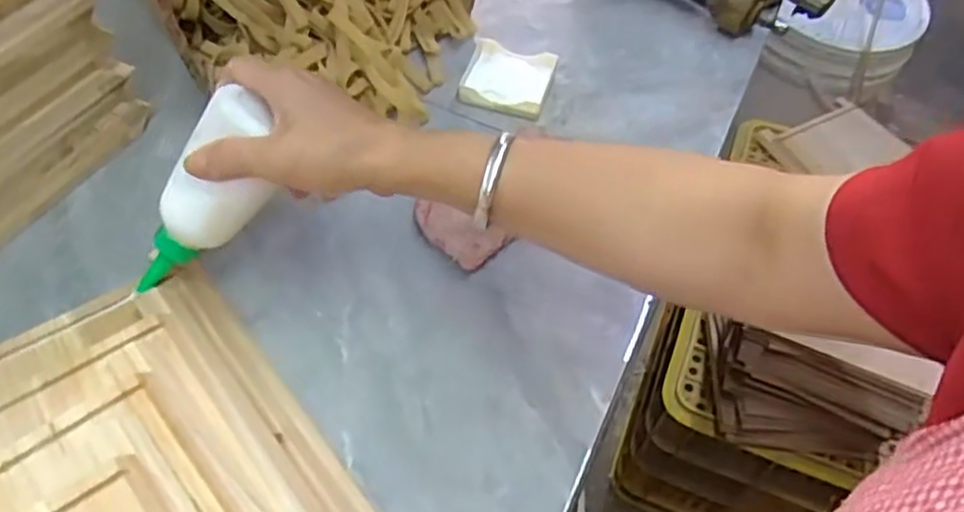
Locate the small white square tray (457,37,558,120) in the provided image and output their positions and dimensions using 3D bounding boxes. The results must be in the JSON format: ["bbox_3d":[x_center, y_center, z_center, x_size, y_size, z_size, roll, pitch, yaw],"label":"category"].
[{"bbox_3d":[0.023,-0.164,0.664,0.078,0.016,0.086,14,54,5],"label":"small white square tray"}]

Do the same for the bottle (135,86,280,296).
[{"bbox_3d":[-0.173,-0.030,0.456,0.046,0.144,0.040,43,24,22],"label":"bottle"}]

